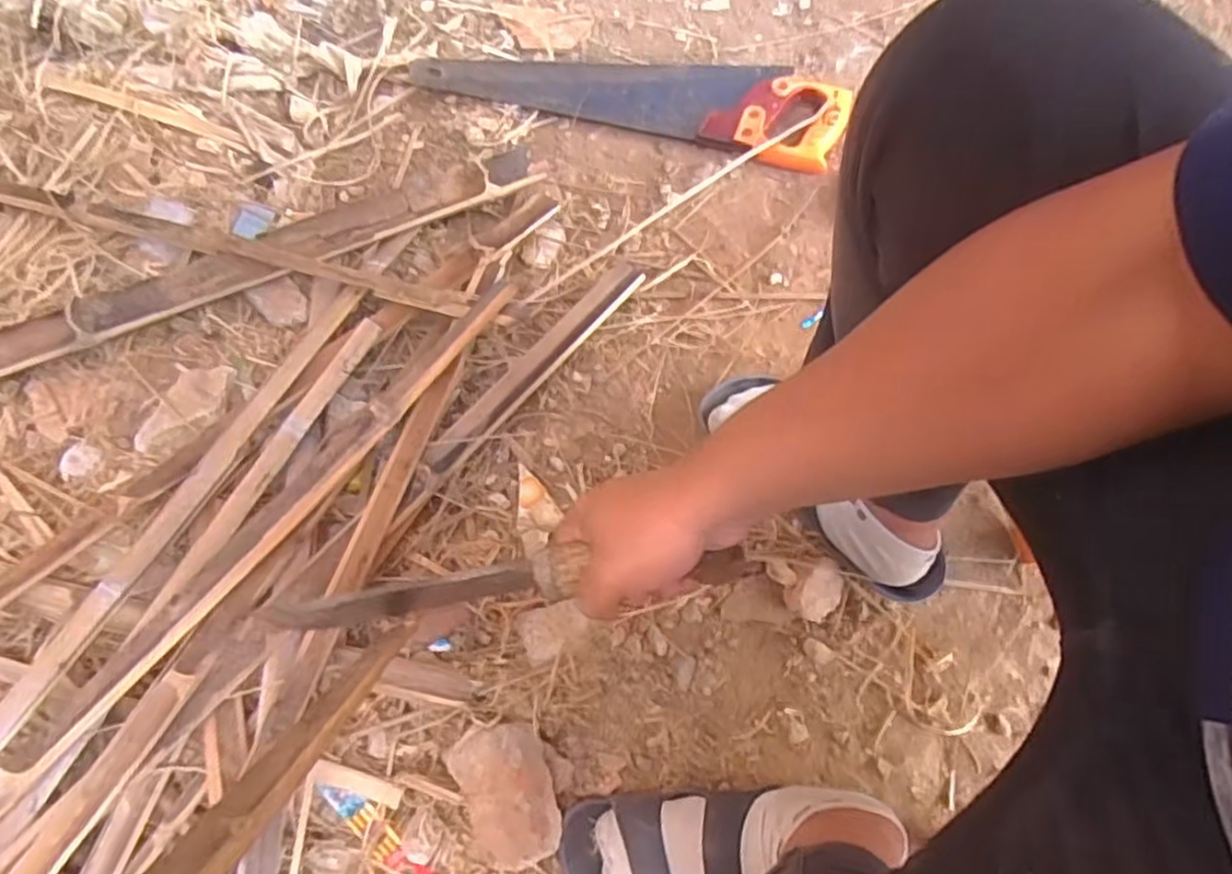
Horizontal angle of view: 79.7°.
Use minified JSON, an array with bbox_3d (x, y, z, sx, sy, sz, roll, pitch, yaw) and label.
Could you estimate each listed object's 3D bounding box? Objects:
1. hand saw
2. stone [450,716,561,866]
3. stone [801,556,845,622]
[{"bbox_3d":[0.011,-0.410,0.867,0.499,0.035,0.119,14,71,9],"label":"hand saw"},{"bbox_3d":[-0.086,0.277,0.575,0.070,0.046,0.100,-15,69,-2],"label":"stone"},{"bbox_3d":[0.186,0.141,0.667,0.034,0.035,0.054,26,73,13],"label":"stone"}]

